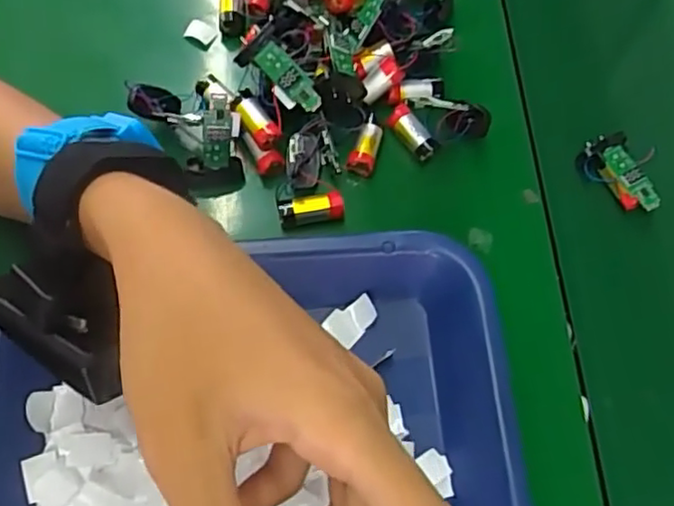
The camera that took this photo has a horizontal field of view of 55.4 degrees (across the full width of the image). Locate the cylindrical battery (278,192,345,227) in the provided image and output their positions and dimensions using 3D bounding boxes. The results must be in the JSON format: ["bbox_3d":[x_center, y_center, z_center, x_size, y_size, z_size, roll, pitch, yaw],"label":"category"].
[{"bbox_3d":[-0.015,-0.025,0.368,0.037,0.012,0.014,-10,70,-4],"label":"cylindrical battery"}]

